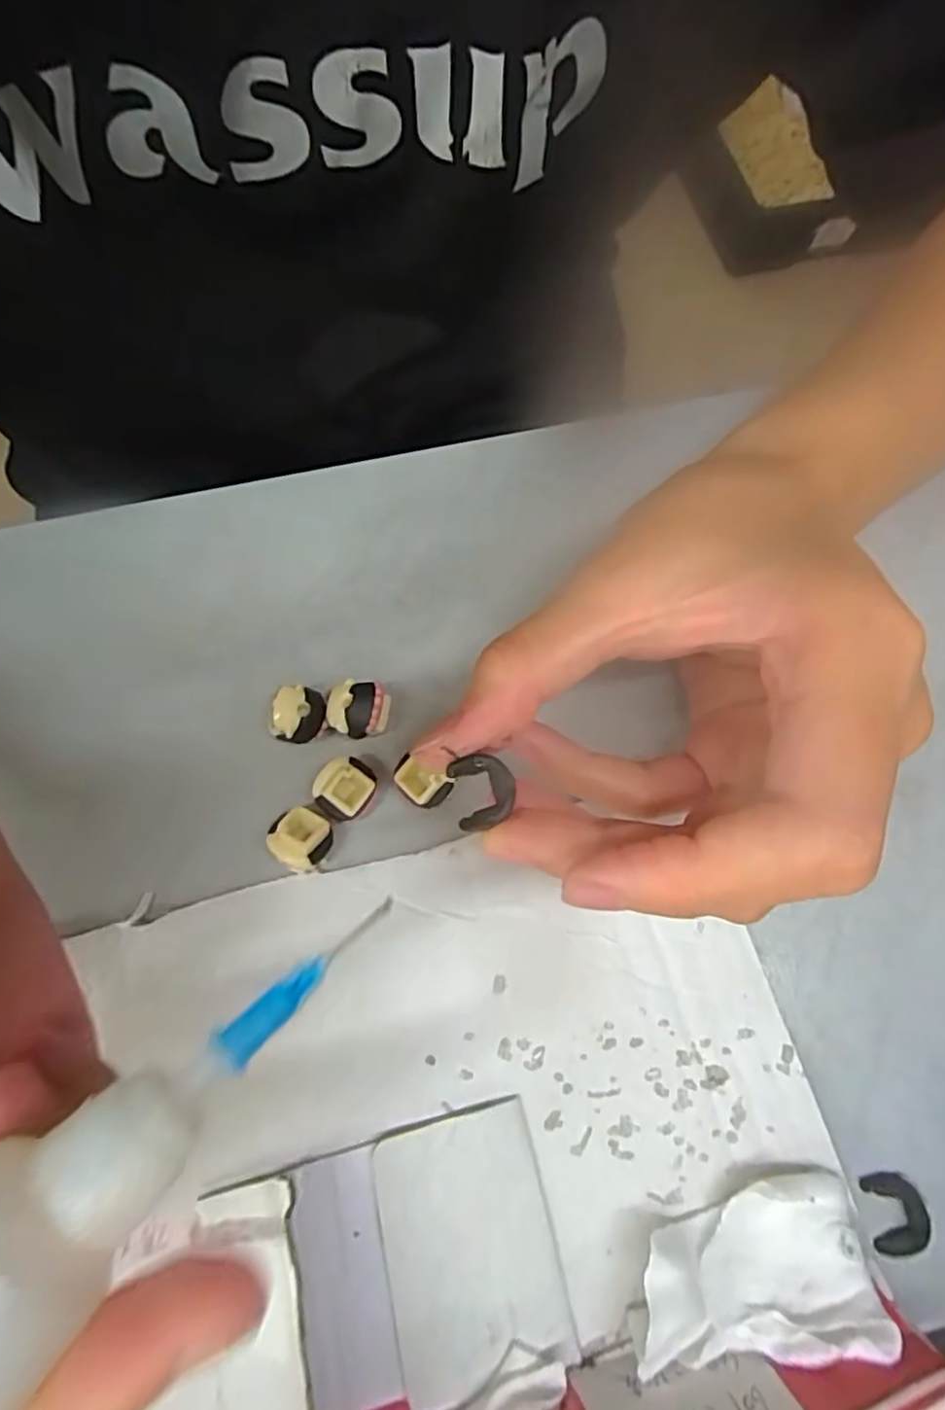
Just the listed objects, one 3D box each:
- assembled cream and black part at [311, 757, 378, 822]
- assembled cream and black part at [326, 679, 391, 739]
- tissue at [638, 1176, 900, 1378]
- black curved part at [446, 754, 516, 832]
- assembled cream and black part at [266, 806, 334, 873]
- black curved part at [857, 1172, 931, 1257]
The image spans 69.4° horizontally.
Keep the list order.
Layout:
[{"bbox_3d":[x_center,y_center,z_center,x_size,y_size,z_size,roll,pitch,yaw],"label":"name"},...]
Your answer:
[{"bbox_3d":[-0.034,0.024,0.186,0.015,0.014,0.016,1,71,-2],"label":"assembled cream and black part"},{"bbox_3d":[-0.031,0.002,0.193,0.017,0.014,0.015,10,71,2],"label":"assembled cream and black part"},{"bbox_3d":[0.060,0.122,0.148,0.052,0.019,0.031,-4,71,-3],"label":"tissue"},{"bbox_3d":[0.002,0.017,0.135,0.012,0.004,0.014,-13,69,-5],"label":"black curved part"},{"bbox_3d":[-0.045,0.036,0.181,0.015,0.012,0.015,23,72,6],"label":"assembled cream and black part"},{"bbox_3d":[0.099,0.118,0.158,0.012,0.005,0.015,-3,71,-3],"label":"black curved part"}]

